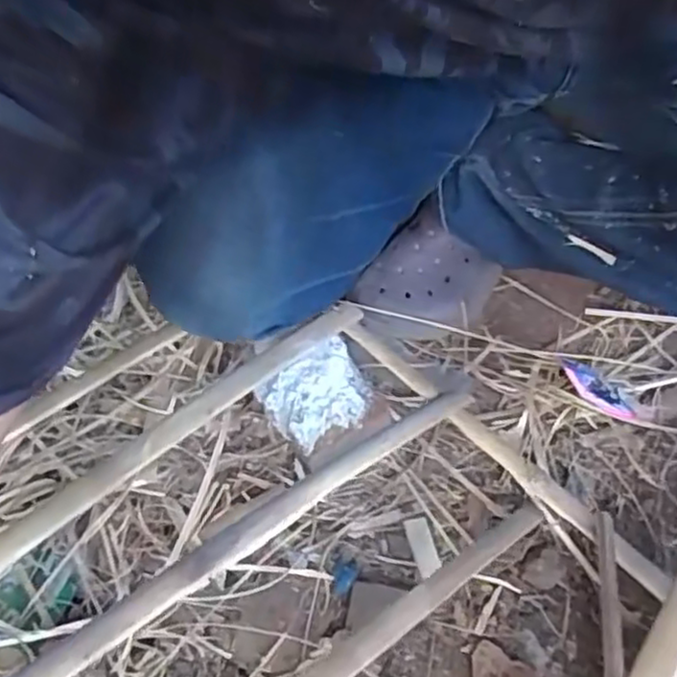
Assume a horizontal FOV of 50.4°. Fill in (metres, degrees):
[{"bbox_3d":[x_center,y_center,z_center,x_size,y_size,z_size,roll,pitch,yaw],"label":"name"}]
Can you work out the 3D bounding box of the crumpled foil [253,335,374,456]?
[{"bbox_3d":[-0.015,0.045,0.591,0.083,0.023,0.071,-27,57,-19],"label":"crumpled foil"}]

